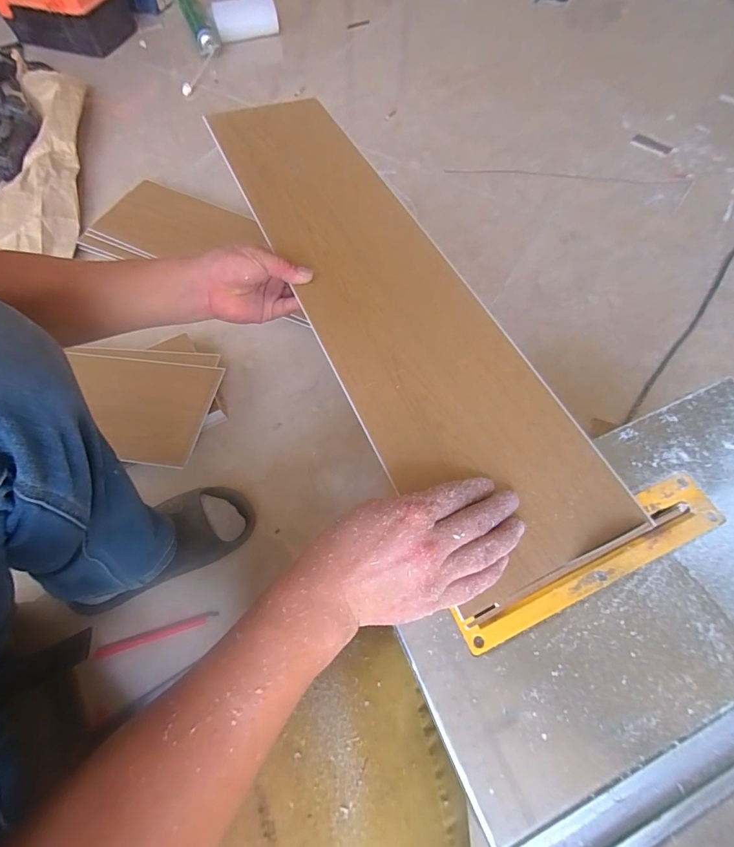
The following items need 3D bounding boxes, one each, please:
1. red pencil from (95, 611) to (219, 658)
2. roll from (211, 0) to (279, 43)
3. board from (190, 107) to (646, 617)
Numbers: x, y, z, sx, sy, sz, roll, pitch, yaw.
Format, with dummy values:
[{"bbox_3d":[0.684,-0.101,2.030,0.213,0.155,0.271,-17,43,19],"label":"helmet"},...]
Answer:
[{"bbox_3d":[-0.287,0.290,0.575,0.154,0.015,0.013,-16,64,-8],"label":"red pencil"},{"bbox_3d":[-0.372,-1.242,1.279,0.190,0.075,0.093,-12,64,-6],"label":"roll"},{"bbox_3d":[-0.001,-0.176,0.472,0.181,0.014,0.713,-23,65,-12],"label":"board"}]

